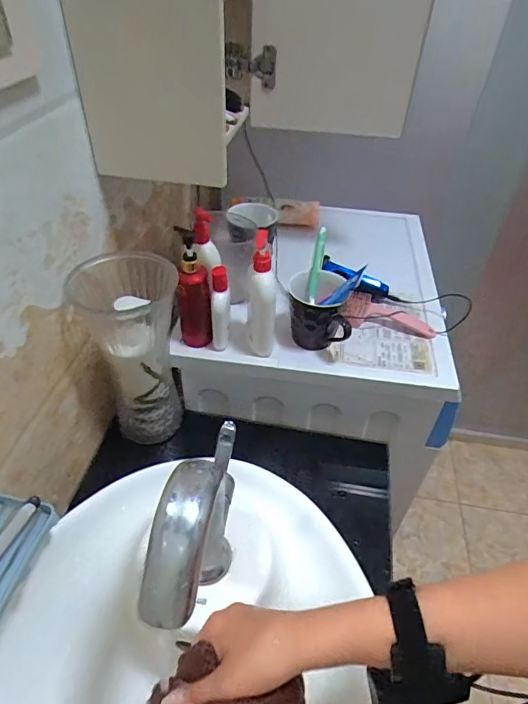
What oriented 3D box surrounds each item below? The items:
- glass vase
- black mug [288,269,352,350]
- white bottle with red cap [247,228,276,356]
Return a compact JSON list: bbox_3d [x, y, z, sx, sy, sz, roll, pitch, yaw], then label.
[{"bbox_3d":[-0.197,0.006,0.690,0.141,0.275,0.137,-9,44,-12],"label":"glass vase"},{"bbox_3d":[0.090,-0.061,0.741,0.102,0.102,0.097,10,44,8],"label":"black mug"},{"bbox_3d":[-0.002,-0.087,0.692,0.045,0.194,0.061,3,43,-3],"label":"white bottle with red cap"}]

